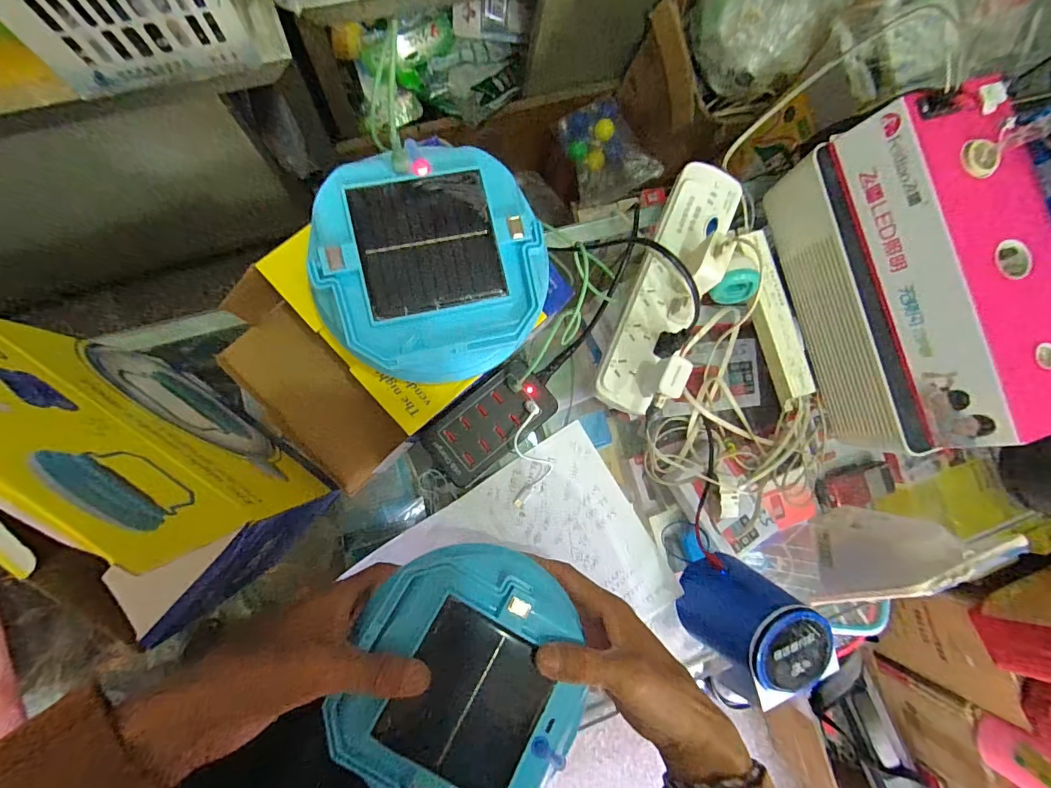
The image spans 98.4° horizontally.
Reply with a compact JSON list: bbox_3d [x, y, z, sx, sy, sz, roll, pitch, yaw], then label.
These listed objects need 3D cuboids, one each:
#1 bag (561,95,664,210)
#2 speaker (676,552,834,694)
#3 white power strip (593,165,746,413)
[{"bbox_3d":[0.181,-0.561,1.029,0.167,0.100,0.236,-17,88,-9],"label":"bag"},{"bbox_3d":[0.205,0.206,0.419,0.077,0.119,0.080,1,86,-8],"label":"speaker"},{"bbox_3d":[0.146,-0.110,0.476,0.073,0.040,0.278,24,83,-6],"label":"white power strip"}]

